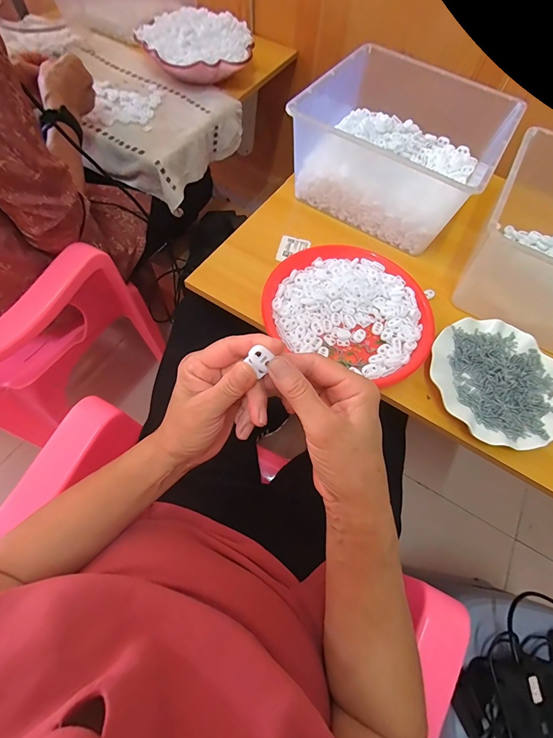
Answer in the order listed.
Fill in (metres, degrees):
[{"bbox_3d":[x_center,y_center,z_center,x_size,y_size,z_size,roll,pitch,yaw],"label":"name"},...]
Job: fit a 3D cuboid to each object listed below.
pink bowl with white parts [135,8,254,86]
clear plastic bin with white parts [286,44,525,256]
[{"bbox_3d":[-0.172,-0.691,0.736,0.229,0.084,0.193,-10,64,-8],"label":"pink bowl with white parts"},{"bbox_3d":[0.201,-0.363,0.553,0.284,0.126,0.282,35,67,14],"label":"clear plastic bin with white parts"}]

